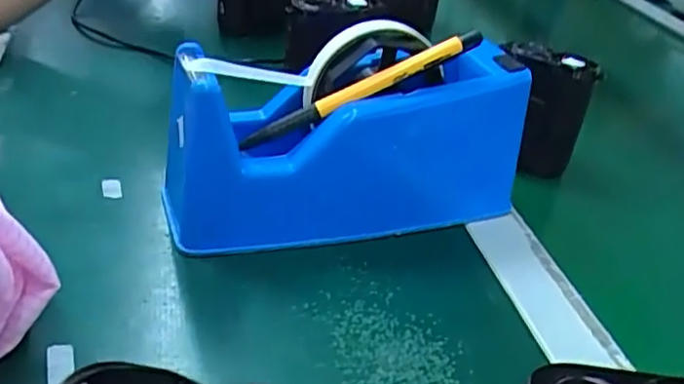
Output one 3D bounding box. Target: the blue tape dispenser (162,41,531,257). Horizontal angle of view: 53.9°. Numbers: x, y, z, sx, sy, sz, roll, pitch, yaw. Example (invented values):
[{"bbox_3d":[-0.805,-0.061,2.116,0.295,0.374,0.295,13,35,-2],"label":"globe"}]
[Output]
[{"bbox_3d":[0.003,-0.030,0.390,0.205,0.094,0.073,-6,34,-20],"label":"blue tape dispenser"}]

